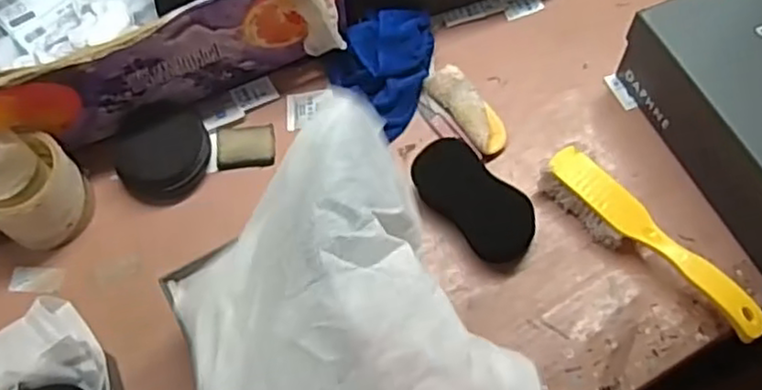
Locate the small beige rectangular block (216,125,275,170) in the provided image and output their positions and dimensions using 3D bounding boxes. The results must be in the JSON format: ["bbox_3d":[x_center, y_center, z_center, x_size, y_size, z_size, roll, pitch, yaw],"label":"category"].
[{"bbox_3d":[-0.138,-0.049,0.701,0.057,0.012,0.045,-8,64,-2],"label":"small beige rectangular block"}]

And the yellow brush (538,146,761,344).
[{"bbox_3d":[0.242,0.044,0.624,0.043,0.045,0.226,-40,69,-16],"label":"yellow brush"}]

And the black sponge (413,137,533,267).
[{"bbox_3d":[0.088,0.004,0.651,0.058,0.044,0.134,-43,84,-17],"label":"black sponge"}]

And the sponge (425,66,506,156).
[{"bbox_3d":[0.090,-0.088,0.705,0.041,0.024,0.105,-31,66,-13],"label":"sponge"}]

